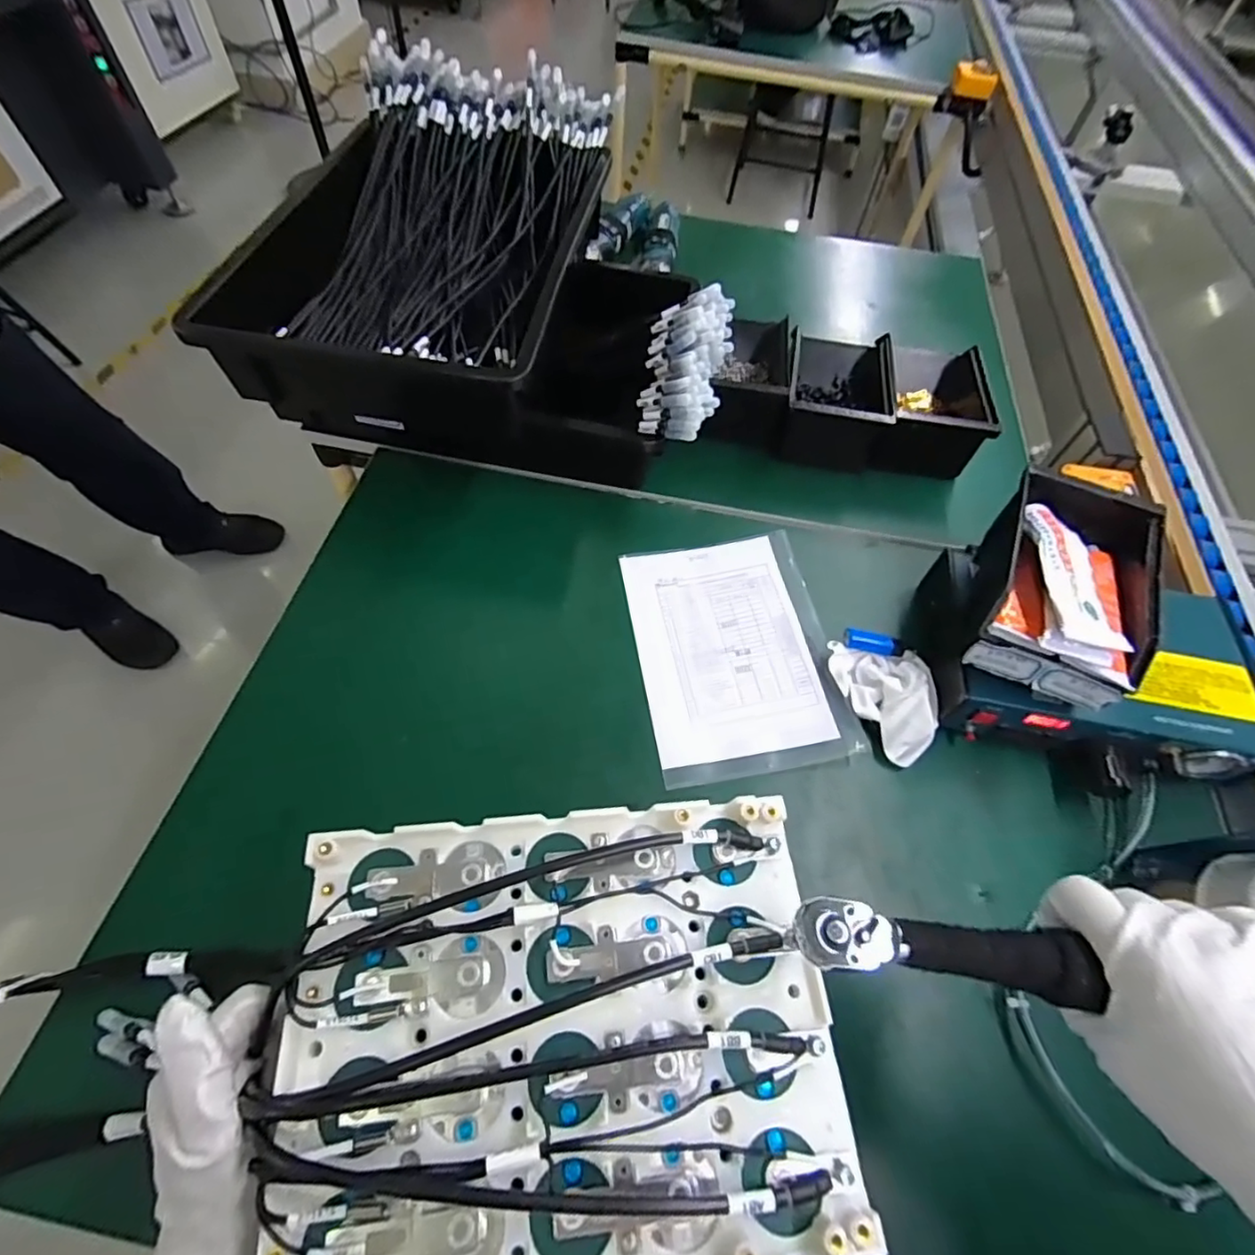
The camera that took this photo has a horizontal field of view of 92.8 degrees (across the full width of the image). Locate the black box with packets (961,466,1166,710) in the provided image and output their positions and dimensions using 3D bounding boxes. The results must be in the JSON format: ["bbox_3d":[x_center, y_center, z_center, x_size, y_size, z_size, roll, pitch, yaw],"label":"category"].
[{"bbox_3d":[0.342,-0.039,0.474,0.107,0.071,0.191,25,61,11],"label":"black box with packets"}]

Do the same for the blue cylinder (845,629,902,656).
[{"bbox_3d":[0.221,0.013,0.536,0.050,0.015,0.017,15,60,5],"label":"blue cylinder"}]

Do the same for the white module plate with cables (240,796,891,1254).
[{"bbox_3d":[-0.028,0.173,0.263,0.237,0.023,0.172,-5,59,-3],"label":"white module plate with cables"}]

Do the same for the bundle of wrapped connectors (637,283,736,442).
[{"bbox_3d":[0.055,-0.254,0.574,0.078,0.054,0.162,13,74,7],"label":"bundle of wrapped connectors"}]

